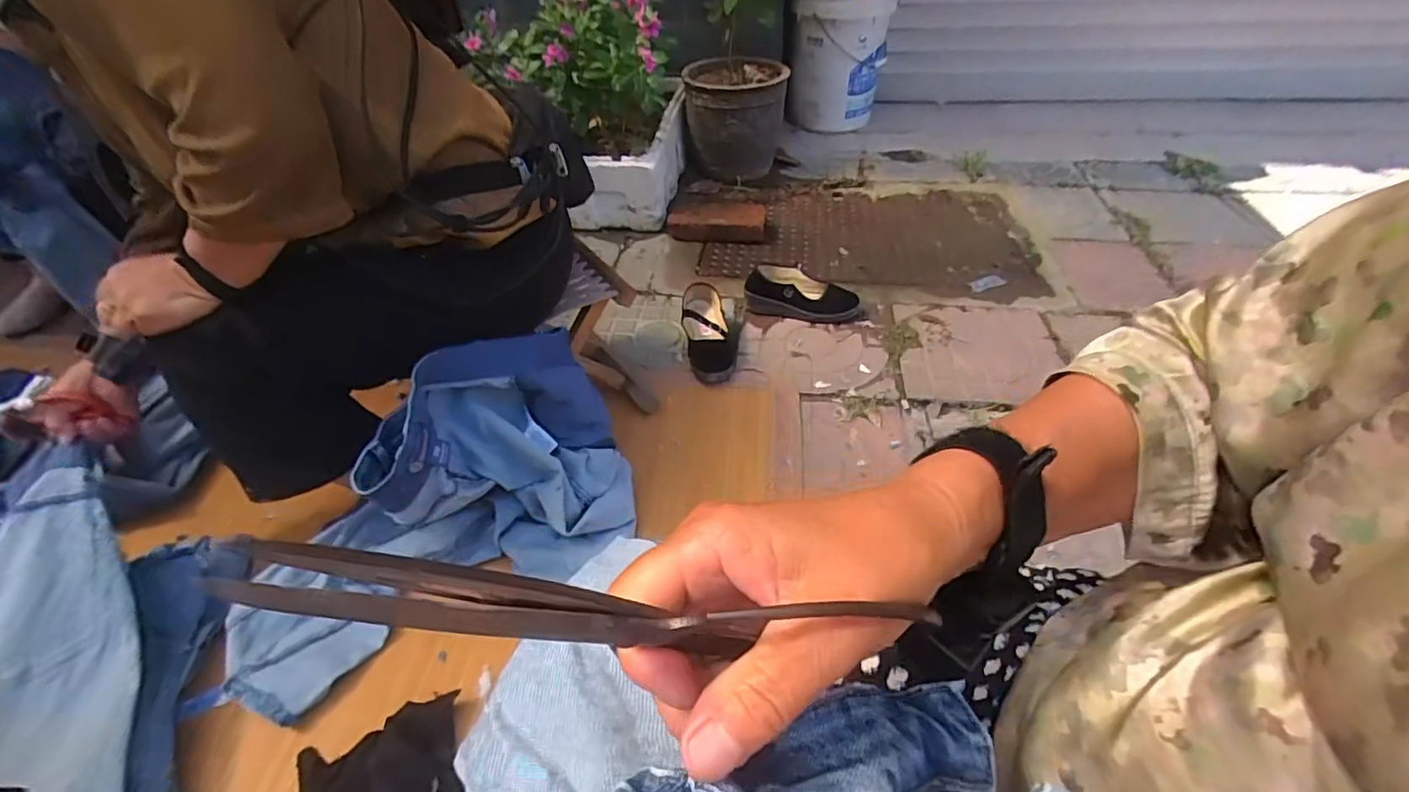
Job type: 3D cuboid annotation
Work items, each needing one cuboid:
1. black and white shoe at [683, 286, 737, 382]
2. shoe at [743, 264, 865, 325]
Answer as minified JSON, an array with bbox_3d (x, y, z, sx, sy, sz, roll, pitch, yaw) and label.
[{"bbox_3d":[0.003,-0.123,1.140,0.087,0.085,0.226,-7,43,-5],"label":"black and white shoe"},{"bbox_3d":[0.202,-0.208,1.229,0.234,0.082,0.090,8,43,11],"label":"shoe"}]

